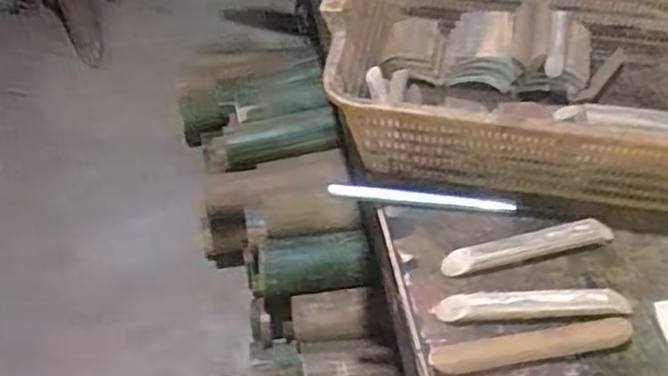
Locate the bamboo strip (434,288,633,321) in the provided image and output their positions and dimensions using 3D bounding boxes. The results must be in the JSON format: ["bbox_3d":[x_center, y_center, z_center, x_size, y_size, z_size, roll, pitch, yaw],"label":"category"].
[{"bbox_3d":[0.156,0.091,0.544,0.148,0.010,0.024,1,46,-3],"label":"bamboo strip"}]

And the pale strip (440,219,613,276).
[{"bbox_3d":[0.166,0.049,0.589,0.156,0.008,0.024,-10,47,-13],"label":"pale strip"}]

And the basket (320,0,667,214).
[{"bbox_3d":[0.212,-0.103,0.697,0.395,0.142,0.296,10,46,6],"label":"basket"}]

